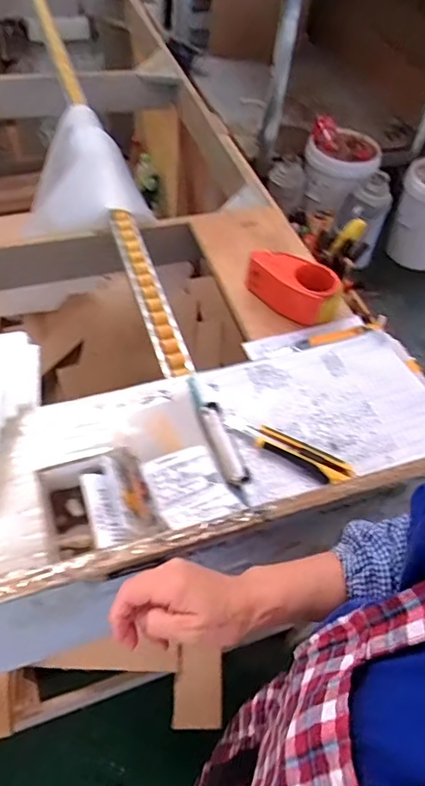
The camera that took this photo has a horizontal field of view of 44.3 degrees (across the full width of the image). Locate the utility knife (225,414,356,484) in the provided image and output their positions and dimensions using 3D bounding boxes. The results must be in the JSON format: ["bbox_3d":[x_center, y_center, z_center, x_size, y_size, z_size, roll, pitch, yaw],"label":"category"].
[{"bbox_3d":[0.092,0.065,0.643,0.165,0.019,0.039,29,54,16],"label":"utility knife"}]

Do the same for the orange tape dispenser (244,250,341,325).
[{"bbox_3d":[0.135,-0.187,0.887,0.141,0.064,0.088,29,54,16],"label":"orange tape dispenser"}]

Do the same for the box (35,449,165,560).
[{"bbox_3d":[-0.118,0.120,0.556,0.110,0.066,0.099,-17,56,-19],"label":"box"}]

